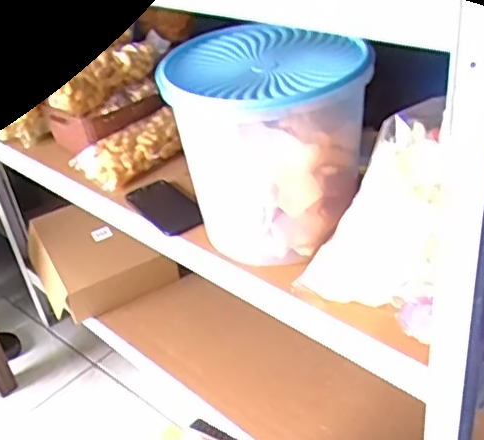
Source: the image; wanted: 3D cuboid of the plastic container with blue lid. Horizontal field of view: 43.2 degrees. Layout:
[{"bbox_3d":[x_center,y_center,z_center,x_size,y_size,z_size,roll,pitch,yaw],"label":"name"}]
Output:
[{"bbox_3d":[0.024,-0.109,0.830,0.221,0.240,0.250,-13,33,-9],"label":"plastic container with blue lid"}]

